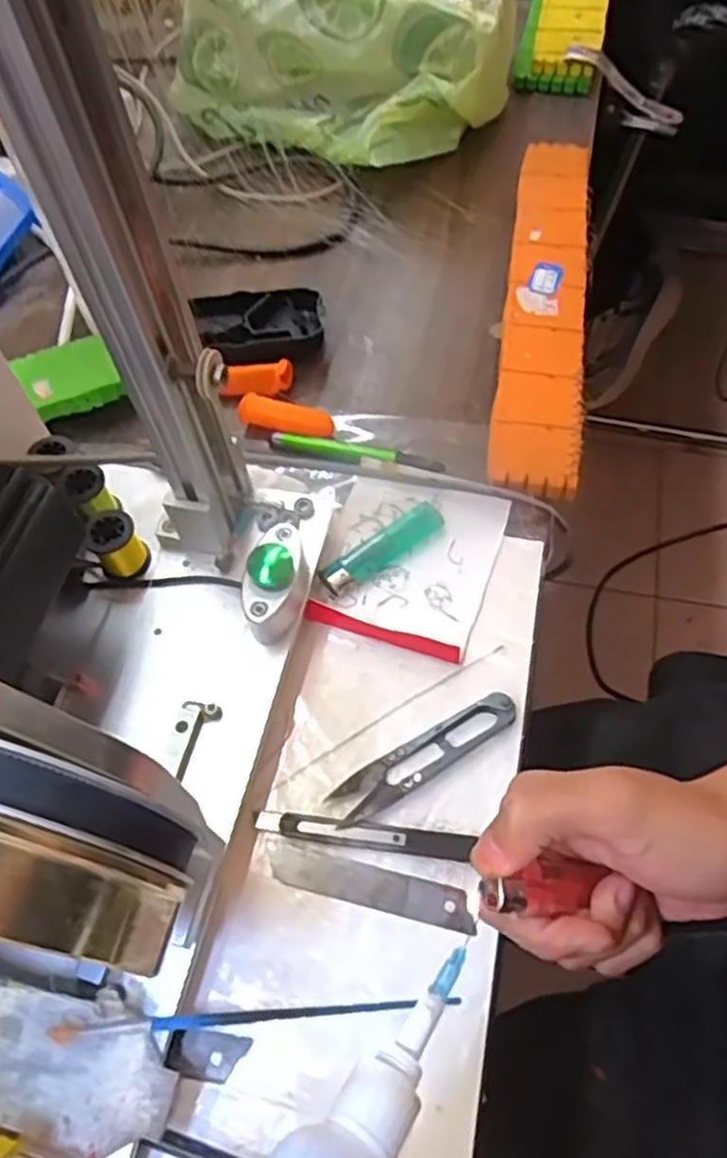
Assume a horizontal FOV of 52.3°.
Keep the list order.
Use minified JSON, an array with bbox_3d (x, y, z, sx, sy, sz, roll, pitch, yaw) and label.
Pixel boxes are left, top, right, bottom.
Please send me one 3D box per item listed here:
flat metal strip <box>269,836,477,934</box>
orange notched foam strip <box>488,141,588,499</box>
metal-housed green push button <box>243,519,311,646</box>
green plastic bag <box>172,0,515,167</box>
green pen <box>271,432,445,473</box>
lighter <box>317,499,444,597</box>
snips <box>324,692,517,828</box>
[{"bbox_3d":[0.003,0.141,0.342,0.096,0.004,0.018,12,62,11],"label":"flat metal strip"},{"bbox_3d":[0.130,-0.202,0.531,0.054,0.020,0.346,7,61,8],"label":"orange notched foam strip"},{"bbox_3d":[-0.046,0.002,0.383,0.026,0.035,0.052,4,61,6],"label":"metal-housed green push button"},{"bbox_3d":[-0.010,-0.445,0.625,0.260,0.106,0.216,10,61,10],"label":"green plastic bag"},{"bbox_3d":[-0.004,-0.081,0.467,0.110,0.009,0.014,13,62,11],"label":"green pen"},{"bbox_3d":[0.012,-0.017,0.430,0.080,0.011,0.021,-36,64,-16],"label":"lighter"},{"bbox_3d":[0.031,0.087,0.366,0.101,0.008,0.022,-29,62,-12],"label":"snips"}]

